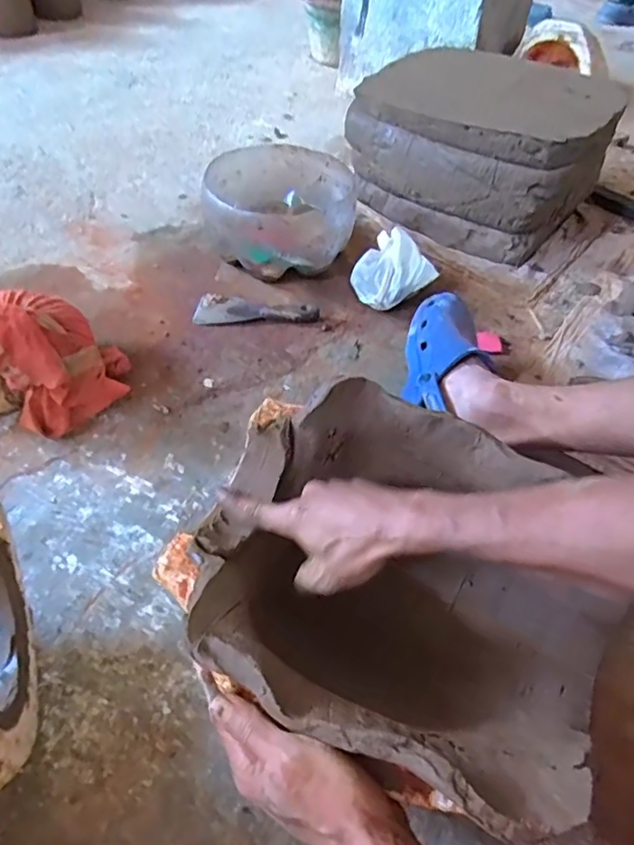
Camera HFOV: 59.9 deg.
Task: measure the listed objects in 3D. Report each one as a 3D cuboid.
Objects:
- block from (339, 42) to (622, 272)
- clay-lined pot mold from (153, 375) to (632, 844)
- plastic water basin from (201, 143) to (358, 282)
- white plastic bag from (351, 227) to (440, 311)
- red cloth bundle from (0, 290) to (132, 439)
[{"bbox_3d":[0.285,-0.497,1.012,0.416,0.217,0.296,28,54,19],"label":"block"},{"bbox_3d":[0.068,0.133,0.456,0.338,0.141,0.274,22,52,14],"label":"clay-lined pot mold"},{"bbox_3d":[-0.062,-0.352,0.925,0.233,0.128,0.259,-1,50,-5],"label":"plastic water basin"},{"bbox_3d":[0.111,-0.238,0.873,0.110,0.076,0.113,-31,59,-26],"label":"white plastic bag"},{"bbox_3d":[-0.337,-0.086,0.683,0.197,0.119,0.170,13,50,7],"label":"red cloth bundle"}]

